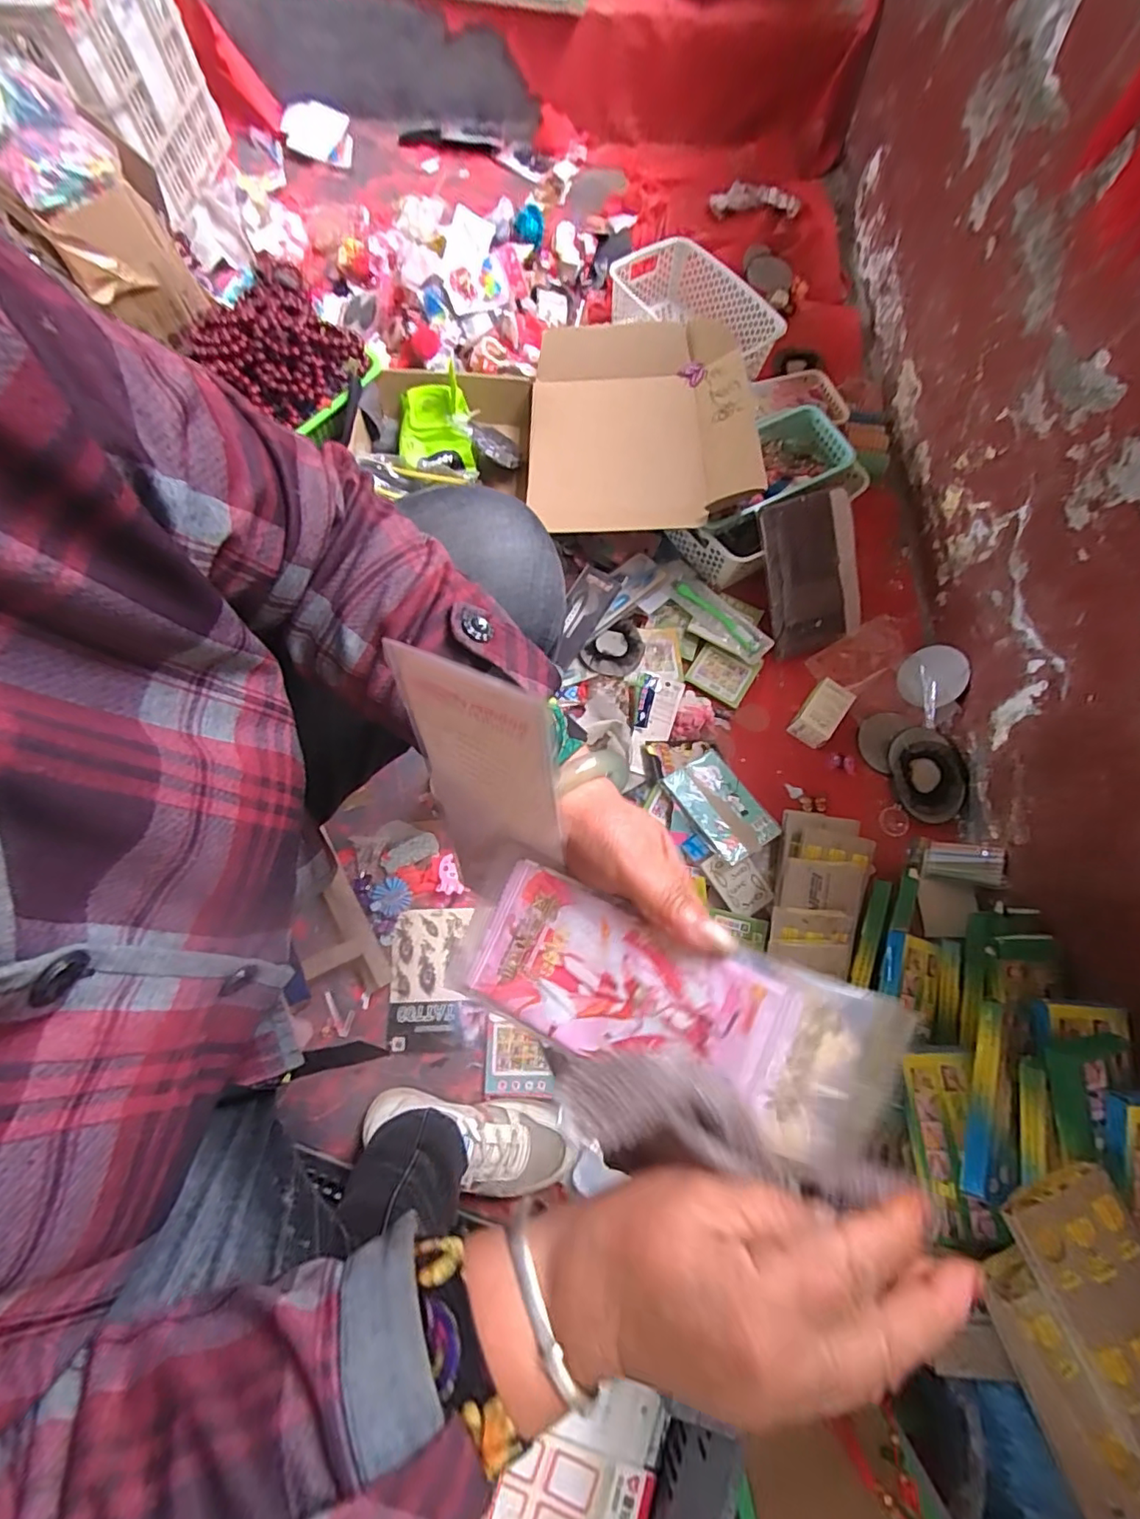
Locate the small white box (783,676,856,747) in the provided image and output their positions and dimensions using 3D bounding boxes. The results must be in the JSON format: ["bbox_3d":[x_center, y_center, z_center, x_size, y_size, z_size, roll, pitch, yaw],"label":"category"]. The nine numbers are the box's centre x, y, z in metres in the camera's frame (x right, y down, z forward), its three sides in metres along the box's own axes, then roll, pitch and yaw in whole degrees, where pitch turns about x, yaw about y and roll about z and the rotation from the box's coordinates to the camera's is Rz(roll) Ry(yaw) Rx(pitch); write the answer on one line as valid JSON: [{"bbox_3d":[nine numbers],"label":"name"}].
[{"bbox_3d":[0.358,-0.065,0.809,0.055,0.054,0.085,37,75,10],"label":"small white box"}]

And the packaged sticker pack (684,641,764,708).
[{"bbox_3d":[0.228,-0.129,0.848,0.089,0.014,0.072,30,74,8],"label":"packaged sticker pack"}]

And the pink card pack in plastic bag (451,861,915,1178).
[{"bbox_3d":[0.037,0.105,0.249,0.188,0.025,0.068,14,71,22],"label":"pink card pack in plastic bag"}]

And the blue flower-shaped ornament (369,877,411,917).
[{"bbox_3d":[-0.233,0.180,0.733,0.050,0.006,0.047,0,72,-1],"label":"blue flower-shaped ornament"}]

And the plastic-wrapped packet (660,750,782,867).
[{"bbox_3d":[0.197,0.060,0.738,0.101,0.008,0.141,-26,64,-24],"label":"plastic-wrapped packet"}]

